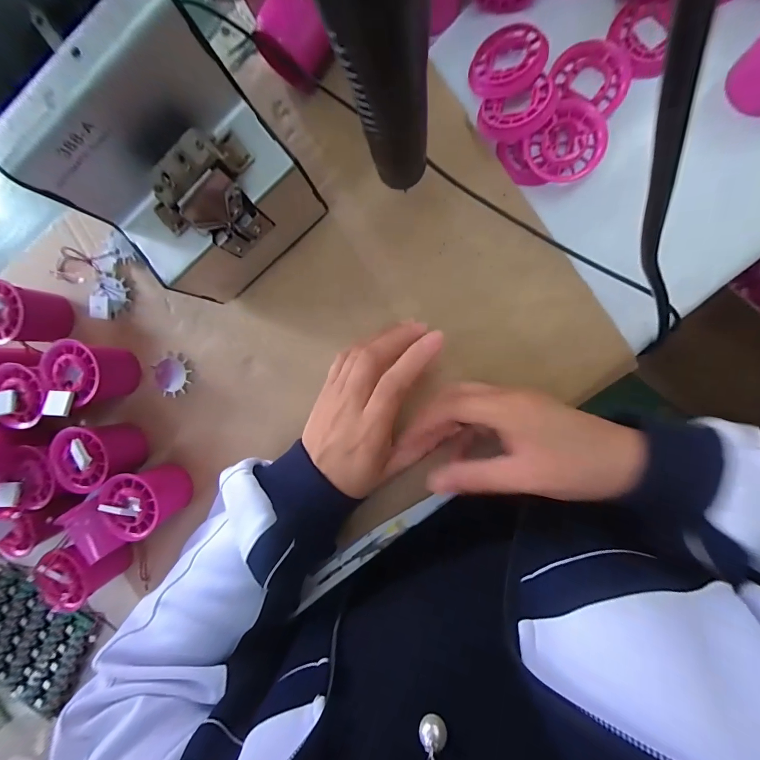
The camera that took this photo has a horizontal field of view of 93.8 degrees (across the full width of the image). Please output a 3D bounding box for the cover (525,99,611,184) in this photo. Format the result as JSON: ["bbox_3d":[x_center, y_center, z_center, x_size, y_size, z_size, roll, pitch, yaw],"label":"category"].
[{"bbox_3d":[0.139,-0.173,0.264,0.050,0.014,0.052,44,99,4],"label":"cover"}]

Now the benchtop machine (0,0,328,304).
[{"bbox_3d":[-0.148,-0.167,0.246,0.129,0.152,0.181,-38,87,9],"label":"benchtop machine"}]

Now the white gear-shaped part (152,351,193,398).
[{"bbox_3d":[-0.196,-0.005,0.337,0.037,0.006,0.038,1,93,9],"label":"white gear-shaped part"}]

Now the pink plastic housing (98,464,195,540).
[{"bbox_3d":[-0.209,0.107,0.321,0.053,0.060,0.054,-19,90,10],"label":"pink plastic housing"}]

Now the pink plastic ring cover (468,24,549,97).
[{"bbox_3d":[0.095,-0.238,0.266,0.053,0.008,0.052,14,90,23],"label":"pink plastic ring cover"}]

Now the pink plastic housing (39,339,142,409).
[{"bbox_3d":[-0.259,-0.007,0.326,0.068,0.050,0.056,7,94,9],"label":"pink plastic housing"}]

